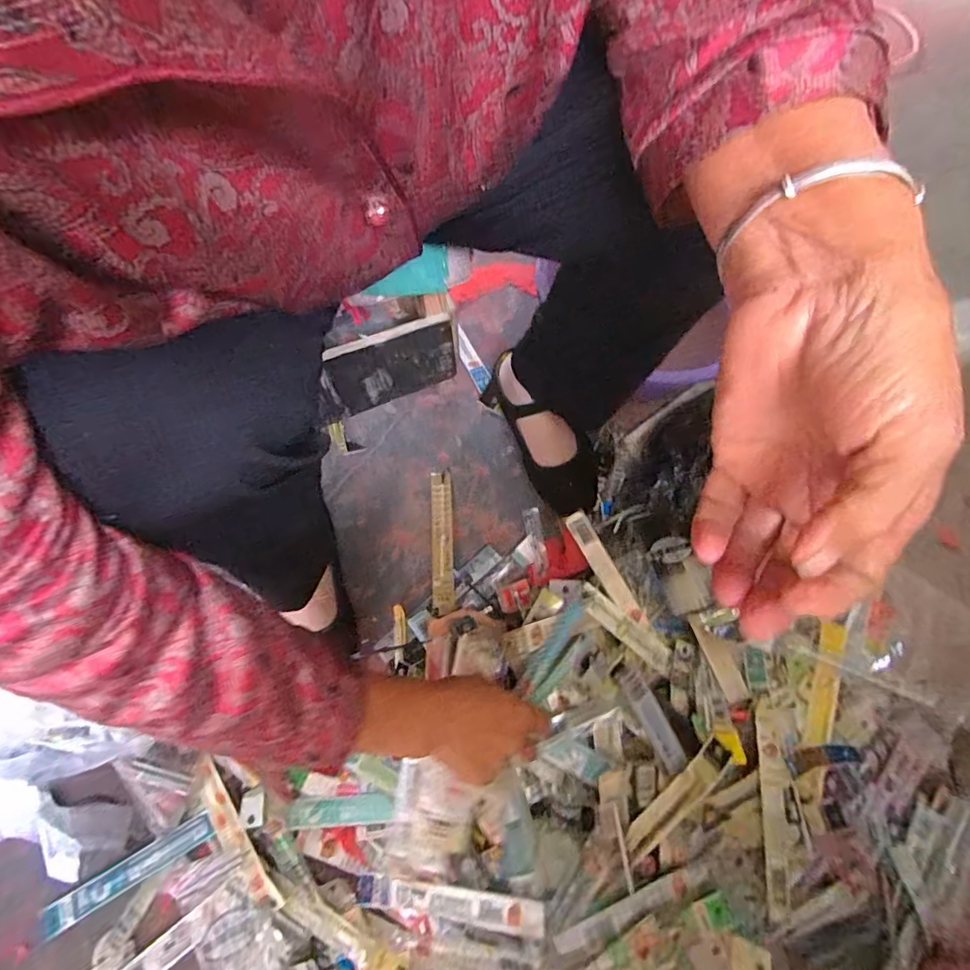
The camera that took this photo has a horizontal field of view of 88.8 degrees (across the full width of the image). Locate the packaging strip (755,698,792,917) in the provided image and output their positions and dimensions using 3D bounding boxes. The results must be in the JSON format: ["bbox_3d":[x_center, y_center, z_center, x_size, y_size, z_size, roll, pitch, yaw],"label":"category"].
[{"bbox_3d":[0.270,0.293,0.457,0.035,0.009,0.174,15,67,-17],"label":"packaging strip"}]

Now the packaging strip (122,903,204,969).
[{"bbox_3d":[-0.293,0.421,0.434,0.107,0.010,0.025,-36,71,-14],"label":"packaging strip"}]

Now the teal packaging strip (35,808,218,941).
[{"bbox_3d":[-0.333,0.362,0.461,0.155,0.004,0.025,-29,70,-11],"label":"teal packaging strip"}]

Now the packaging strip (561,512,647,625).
[{"bbox_3d":[0.127,0.089,0.525,0.024,0.007,0.132,-26,79,-12],"label":"packaging strip"}]

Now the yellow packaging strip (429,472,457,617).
[{"bbox_3d":[-0.051,0.064,0.592,0.026,0.006,0.174,-4,67,-1],"label":"yellow packaging strip"}]

